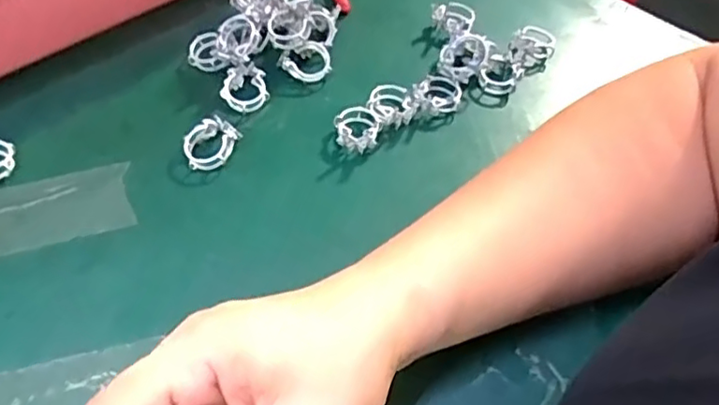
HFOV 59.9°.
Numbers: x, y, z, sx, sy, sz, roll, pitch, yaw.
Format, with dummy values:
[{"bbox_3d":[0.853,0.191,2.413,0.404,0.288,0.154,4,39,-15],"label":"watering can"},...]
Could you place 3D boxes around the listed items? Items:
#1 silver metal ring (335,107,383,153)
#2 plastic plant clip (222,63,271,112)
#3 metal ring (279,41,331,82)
[{"bbox_3d":[-0.002,-0.043,0.361,0.026,0.015,0.030,13,53,6],"label":"silver metal ring"},{"bbox_3d":[-0.068,-0.068,0.375,0.026,0.011,0.029,16,68,-11],"label":"plastic plant clip"},{"bbox_3d":[-0.033,-0.087,0.388,0.027,0.017,0.023,24,55,14],"label":"metal ring"}]

